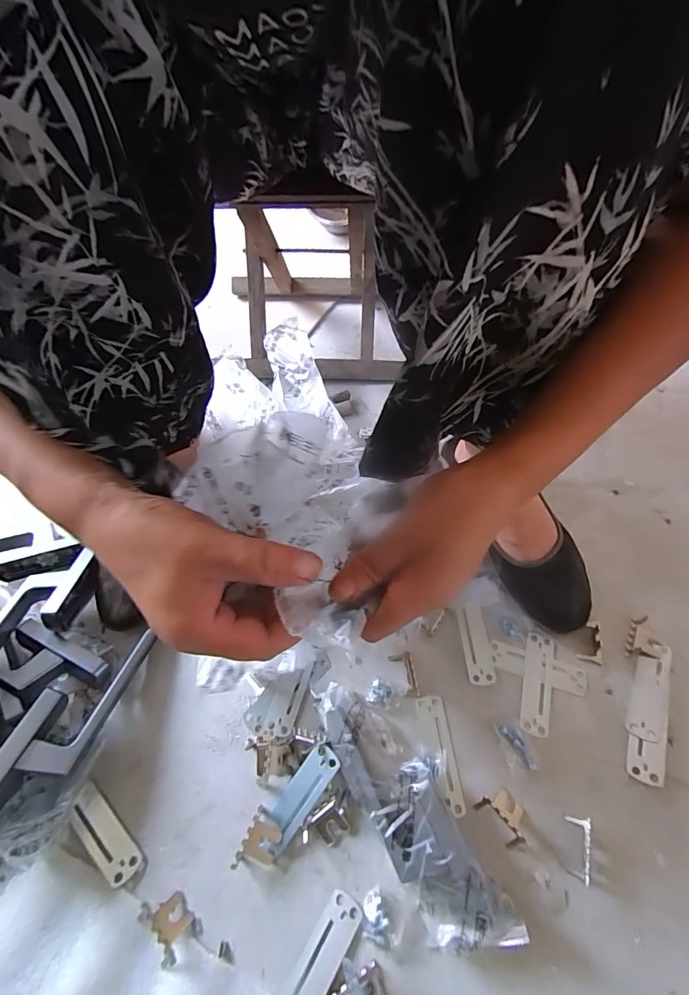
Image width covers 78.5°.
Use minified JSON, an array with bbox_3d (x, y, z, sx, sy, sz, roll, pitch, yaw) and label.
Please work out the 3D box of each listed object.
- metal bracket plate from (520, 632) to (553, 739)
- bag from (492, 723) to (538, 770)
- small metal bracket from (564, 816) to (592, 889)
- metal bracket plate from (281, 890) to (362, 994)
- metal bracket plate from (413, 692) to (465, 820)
[{"bbox_3d":[0.191,0.183,0.417,0.027,0.004,0.095,15,60,10],"label":"metal bracket plate"},{"bbox_3d":[0.157,0.228,0.386,0.025,0.004,0.040,-12,59,-6],"label":"bag"},{"bbox_3d":[0.190,0.285,0.343,0.015,0.016,0.044,15,60,10],"label":"small metal bracket"},{"bbox_3d":[-0.021,0.352,0.311,0.029,0.008,0.092,31,64,19],"label":"metal bracket plate"},{"bbox_3d":[0.088,0.235,0.387,0.026,0.005,0.094,-8,58,-3],"label":"metal bracket plate"}]

